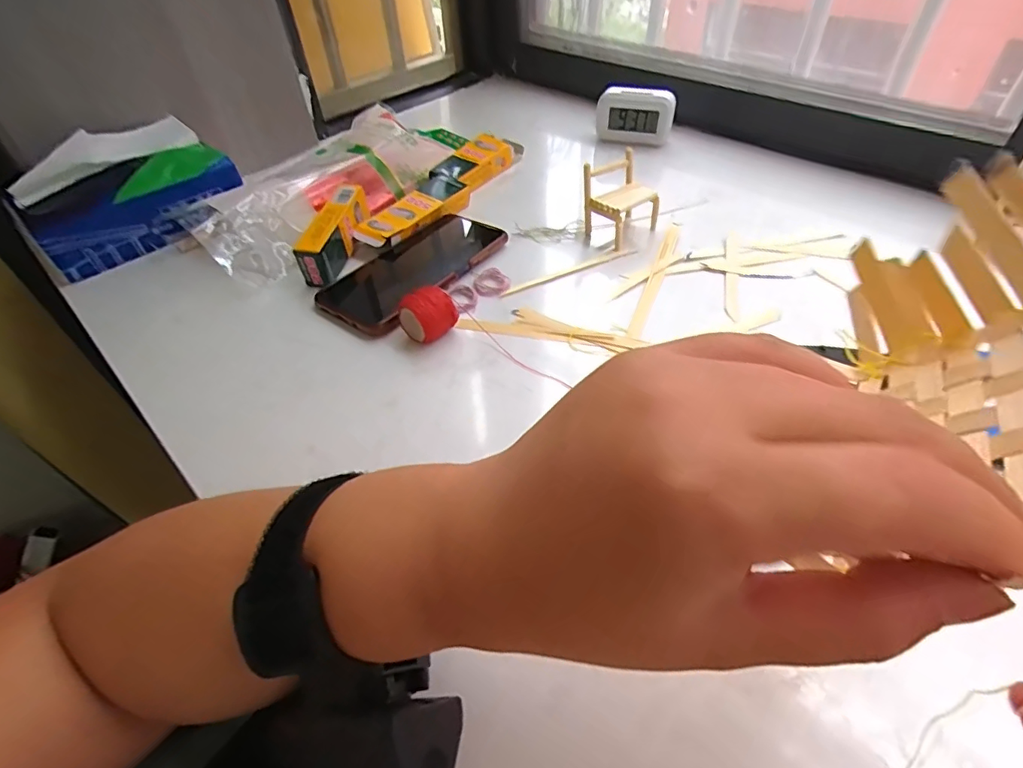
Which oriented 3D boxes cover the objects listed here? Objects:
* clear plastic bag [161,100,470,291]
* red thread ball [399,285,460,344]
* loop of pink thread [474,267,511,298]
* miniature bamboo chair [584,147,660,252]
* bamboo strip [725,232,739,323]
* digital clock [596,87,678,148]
[{"bbox_3d":[-0.176,-0.213,0.519,0.138,0.050,0.308,20,50,21],"label":"clear plastic bag"},{"bbox_3d":[-0.061,-0.051,0.378,0.038,0.034,0.029,-29,51,-23],"label":"red thread ball"},{"bbox_3d":[-0.016,-0.084,0.423,0.028,0.008,0.029,2,46,5],"label":"loop of pink thread"},{"bbox_3d":[0.097,-0.163,0.458,0.059,0.054,0.053,-29,51,-23],"label":"miniature bamboo chair"},{"bbox_3d":[0.178,-0.090,0.419,0.010,0.004,0.122,11,48,13],"label":"bamboo strip"},{"bbox_3d":[0.144,-0.310,0.599,0.084,0.053,0.029,12,48,14],"label":"digital clock"}]

